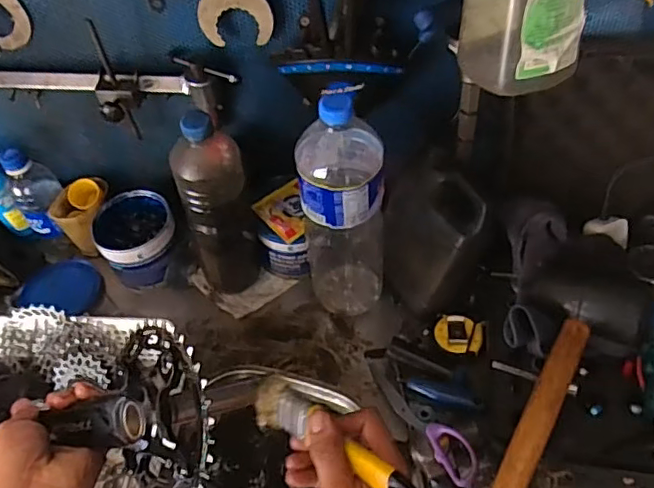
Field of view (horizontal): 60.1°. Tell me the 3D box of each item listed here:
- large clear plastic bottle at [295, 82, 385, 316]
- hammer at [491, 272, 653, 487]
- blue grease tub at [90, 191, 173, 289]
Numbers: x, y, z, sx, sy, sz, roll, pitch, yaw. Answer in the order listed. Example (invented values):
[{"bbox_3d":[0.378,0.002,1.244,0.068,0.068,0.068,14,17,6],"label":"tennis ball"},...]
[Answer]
[{"bbox_3d":[0.021,-0.030,0.628,0.090,0.305,0.086,-3,50,2],"label":"large clear plastic bottle"},{"bbox_3d":[0.214,0.163,0.544,0.112,0.068,0.330,22,55,21],"label":"hammer"},{"bbox_3d":[-0.250,-0.010,0.745,0.097,0.092,0.104,-2,50,3],"label":"blue grease tub"}]

